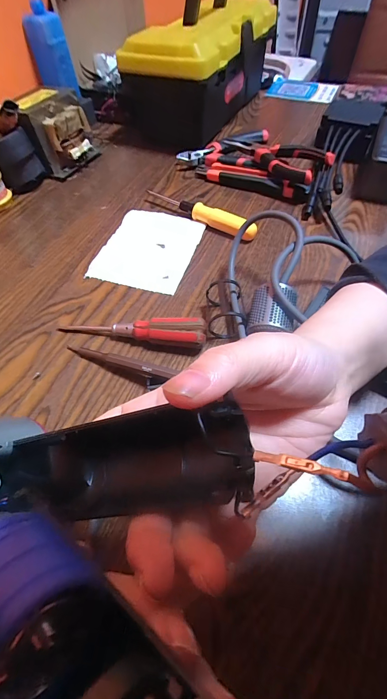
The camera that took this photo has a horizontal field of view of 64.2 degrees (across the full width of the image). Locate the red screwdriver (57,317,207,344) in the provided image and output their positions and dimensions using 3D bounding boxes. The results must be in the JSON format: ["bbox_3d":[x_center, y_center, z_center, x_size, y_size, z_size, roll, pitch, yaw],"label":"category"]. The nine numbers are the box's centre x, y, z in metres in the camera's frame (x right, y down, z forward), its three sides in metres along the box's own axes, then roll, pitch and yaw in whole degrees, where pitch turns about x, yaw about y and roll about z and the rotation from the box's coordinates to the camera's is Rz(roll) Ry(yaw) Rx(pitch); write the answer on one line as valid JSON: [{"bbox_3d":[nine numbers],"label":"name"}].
[{"bbox_3d":[-0.057,-0.017,0.279,0.136,0.024,0.021,4,56,5],"label":"red screwdriver"}]

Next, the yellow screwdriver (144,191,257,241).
[{"bbox_3d":[0.007,-0.172,0.383,0.154,0.021,0.017,29,61,20],"label":"yellow screwdriver"}]

